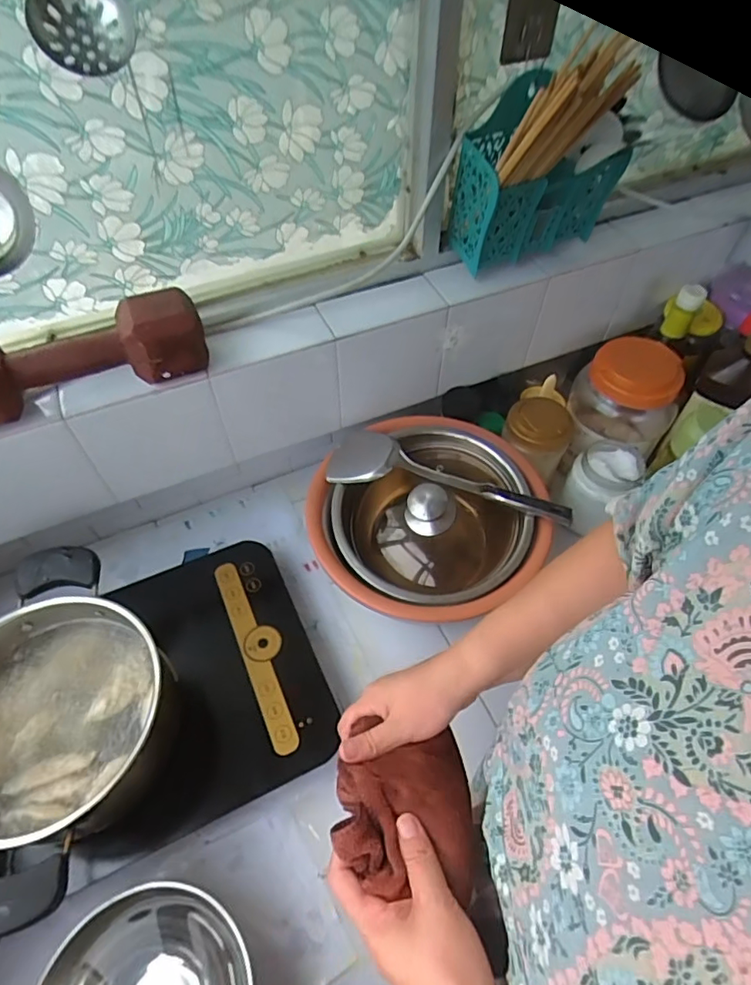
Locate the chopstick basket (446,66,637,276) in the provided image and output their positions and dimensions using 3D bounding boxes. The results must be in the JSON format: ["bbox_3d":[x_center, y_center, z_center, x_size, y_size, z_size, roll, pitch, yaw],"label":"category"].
[{"bbox_3d":[0.193,-0.360,0.629,0.184,0.169,0.103,-15,55,-11],"label":"chopstick basket"}]

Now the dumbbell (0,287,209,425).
[{"bbox_3d":[-0.296,-0.132,0.525,0.252,0.066,0.074,-21,56,-15],"label":"dumbbell"}]

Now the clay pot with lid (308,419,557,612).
[{"bbox_3d":[0.070,0.048,0.706,0.295,0.155,0.273,0,53,0],"label":"clay pot with lid"}]

